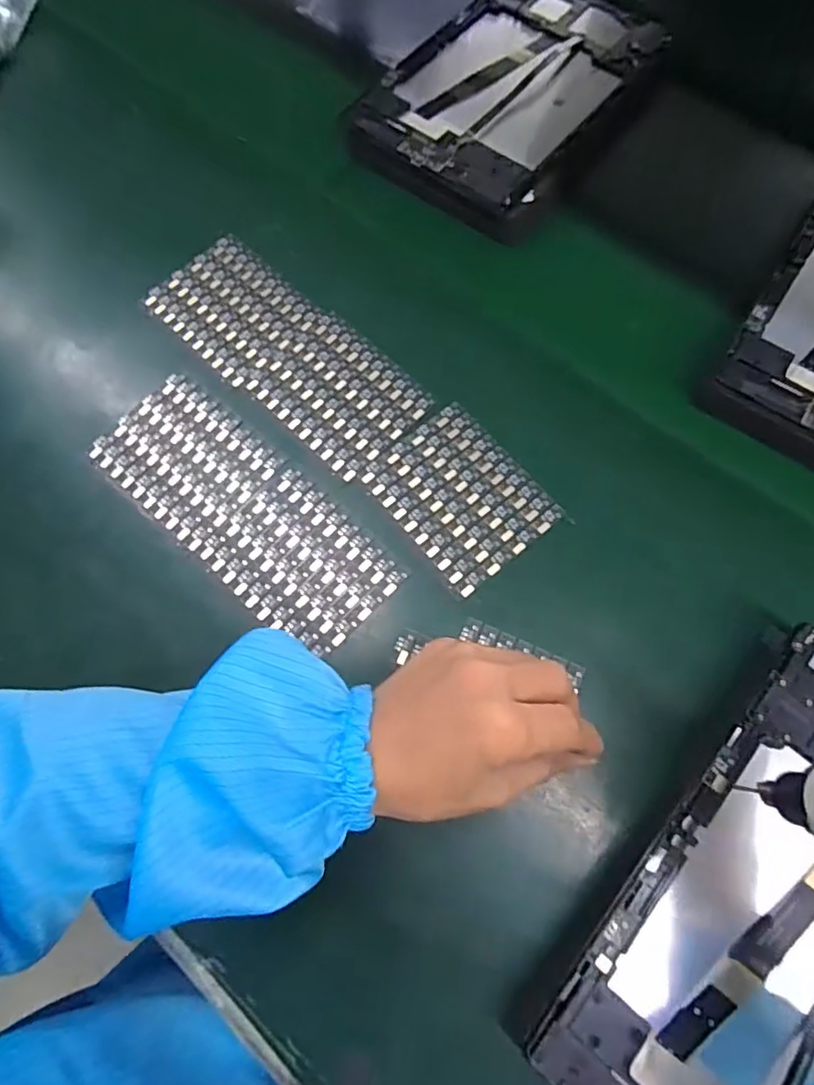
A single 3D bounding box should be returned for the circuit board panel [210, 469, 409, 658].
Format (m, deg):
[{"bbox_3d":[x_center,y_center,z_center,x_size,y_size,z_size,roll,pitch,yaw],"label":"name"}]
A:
[{"bbox_3d":[-0.061,0.013,0.332,0.100,0.004,0.075,41,77,12],"label":"circuit board panel"}]

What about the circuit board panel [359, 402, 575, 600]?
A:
[{"bbox_3d":[0.032,-0.029,0.345,0.082,0.004,0.100,-38,76,-11],"label":"circuit board panel"}]

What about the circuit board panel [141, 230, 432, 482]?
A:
[{"bbox_3d":[-0.081,-0.129,0.379,0.200,0.004,0.081,40,77,12],"label":"circuit board panel"}]

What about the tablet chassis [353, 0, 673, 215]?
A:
[{"bbox_3d":[0.081,-0.361,0.438,0.149,0.010,0.245,36,76,11],"label":"tablet chassis"}]

